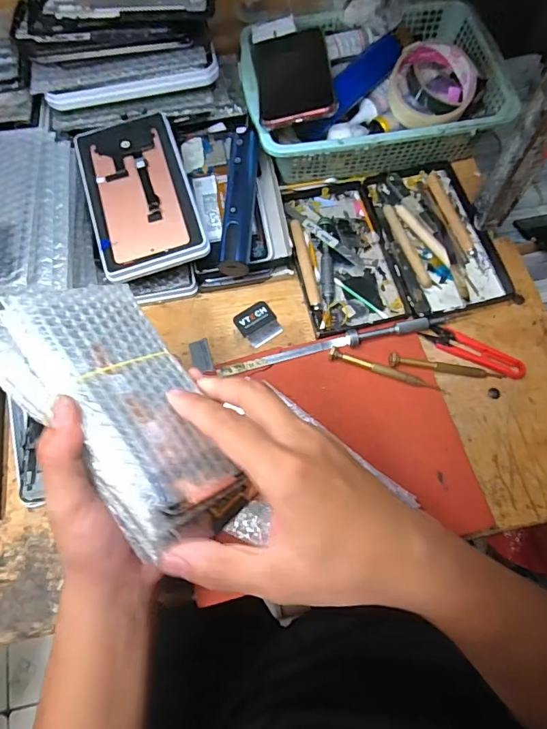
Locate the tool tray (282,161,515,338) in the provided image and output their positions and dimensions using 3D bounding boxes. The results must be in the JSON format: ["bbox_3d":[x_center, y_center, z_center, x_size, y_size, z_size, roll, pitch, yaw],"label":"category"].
[{"bbox_3d":[0.122,-0.127,0.480,0.200,0.028,0.177,-12,70,-3],"label":"tool tray"}]

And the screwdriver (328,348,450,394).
[{"bbox_3d":[0.109,0.007,0.429,0.116,0.008,0.012,18,71,8],"label":"screwdriver"}]

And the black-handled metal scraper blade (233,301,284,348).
[{"bbox_3d":[-0.015,-0.042,0.466,0.039,0.004,0.041,-32,72,-10],"label":"black-handled metal scraper blade"}]

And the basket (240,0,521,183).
[{"bbox_3d":[0.106,-0.304,0.494,0.270,0.066,0.187,-10,70,-2],"label":"basket"}]

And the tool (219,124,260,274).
[{"bbox_3d":[-0.033,-0.162,0.459,0.028,0.034,0.157,3,70,2],"label":"tool"}]

